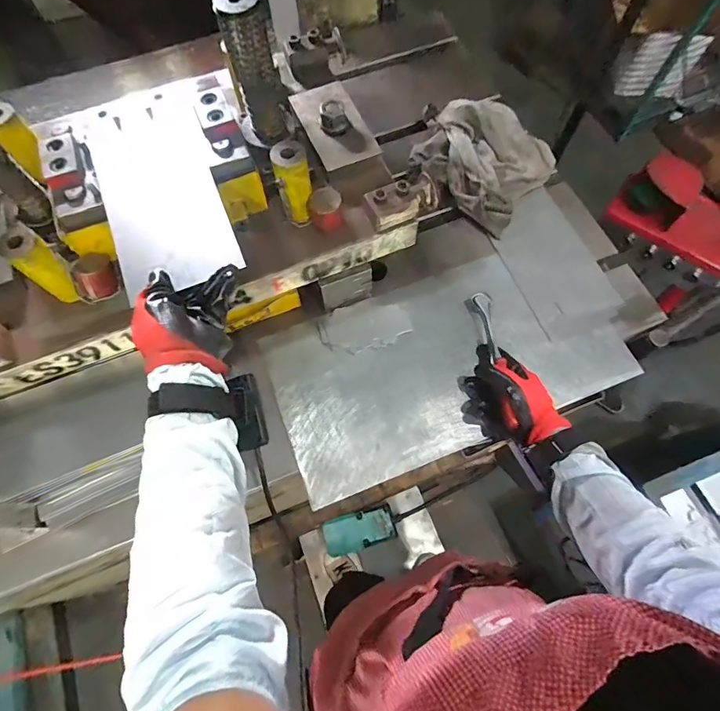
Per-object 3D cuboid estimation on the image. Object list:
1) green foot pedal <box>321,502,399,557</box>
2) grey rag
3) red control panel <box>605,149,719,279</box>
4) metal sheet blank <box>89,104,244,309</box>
[{"bbox_3d":[0.008,0.489,1.228,0.218,0.064,0.097,-6,65,-29],"label":"green foot pedal"},{"bbox_3d":[0.194,-0.336,0.728,0.234,0.070,0.186,41,75,16],"label":"grey rag"},{"bbox_3d":[0.840,-0.255,0.932,0.555,0.139,0.190,37,73,15],"label":"red control panel"},{"bbox_3d":[-0.218,-0.177,0.487,0.125,0.006,0.239,-21,69,-8],"label":"metal sheet blank"}]

